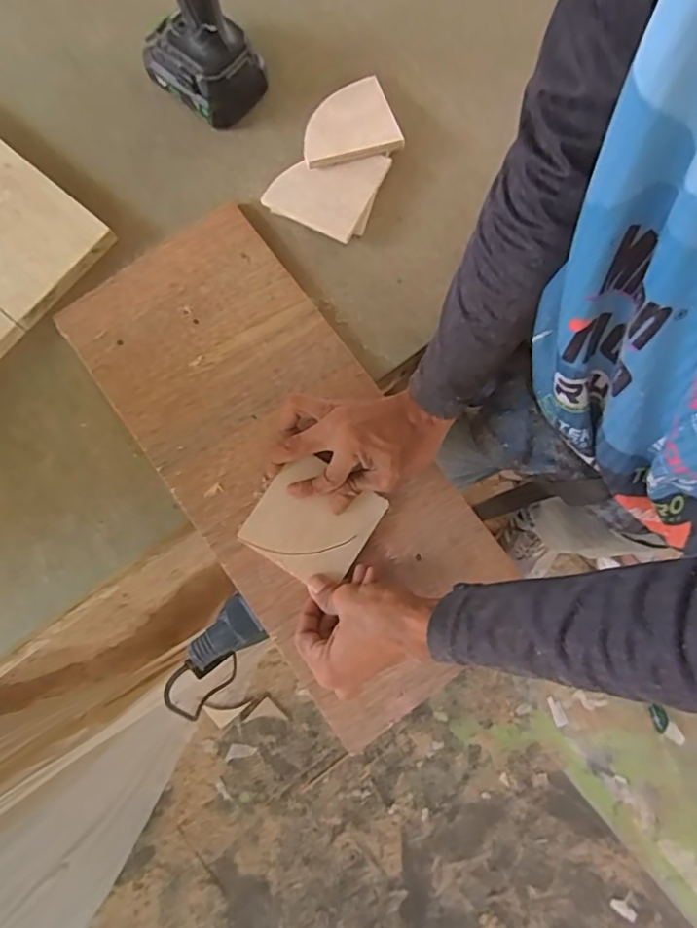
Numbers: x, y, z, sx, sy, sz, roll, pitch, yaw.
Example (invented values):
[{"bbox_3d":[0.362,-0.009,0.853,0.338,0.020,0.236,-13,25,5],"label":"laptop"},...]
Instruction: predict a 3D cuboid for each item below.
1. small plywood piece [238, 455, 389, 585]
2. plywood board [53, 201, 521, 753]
[{"bbox_3d":[-0.033,0.050,0.491,0.103,0.007,0.096,31,81,6],"label":"small plywood piece"},{"bbox_3d":[-0.058,-0.013,0.522,0.214,0.009,0.494,-36,81,-6],"label":"plywood board"}]

